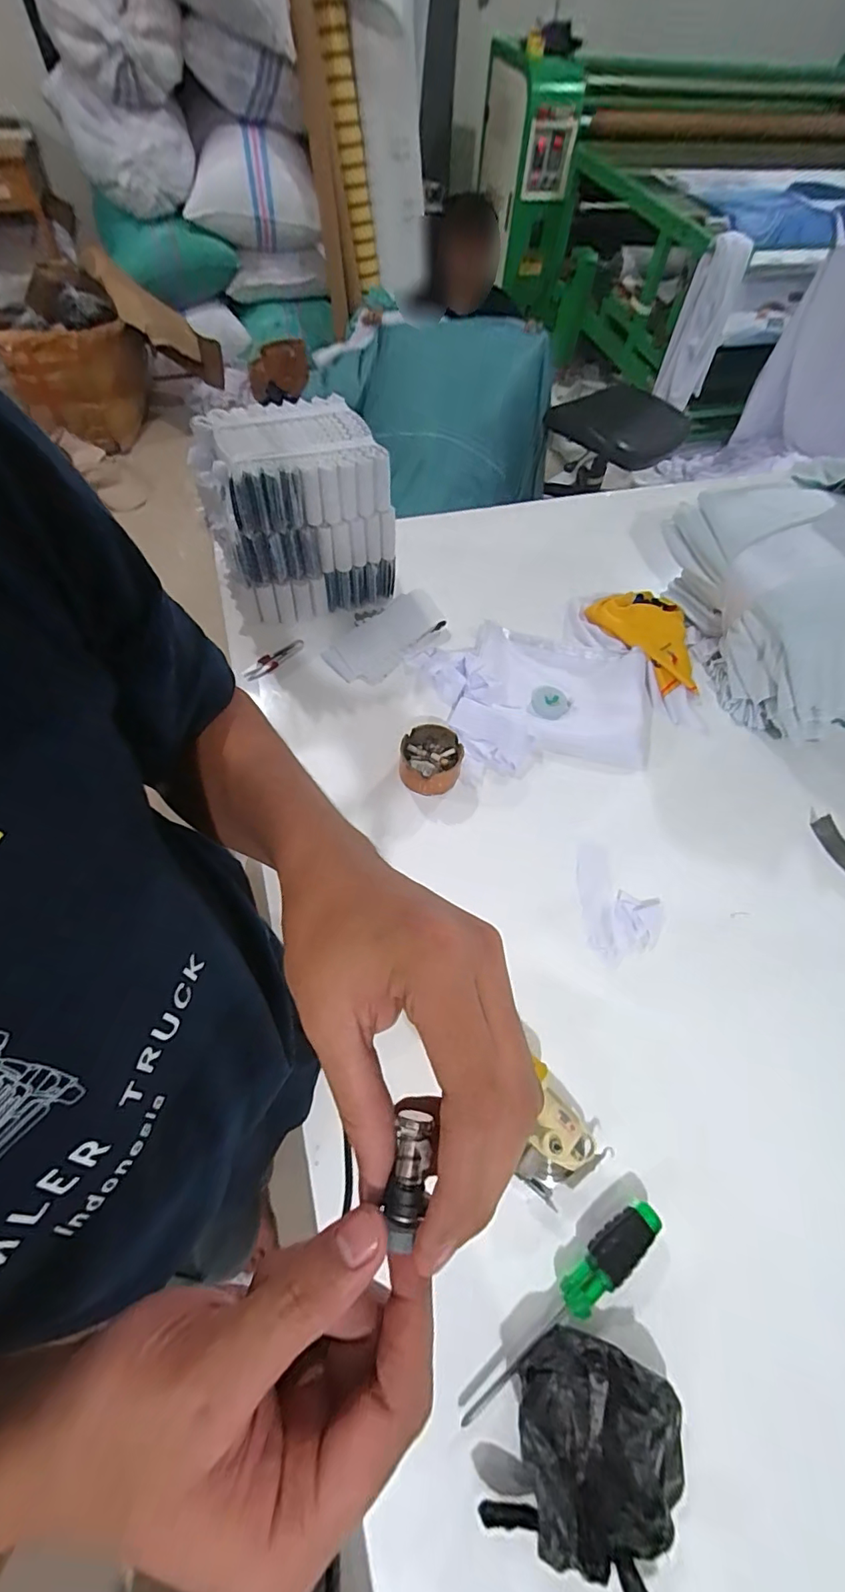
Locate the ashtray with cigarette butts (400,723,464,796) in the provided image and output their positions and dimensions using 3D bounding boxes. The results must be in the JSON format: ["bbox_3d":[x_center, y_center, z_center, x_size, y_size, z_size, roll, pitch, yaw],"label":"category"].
[{"bbox_3d":[0.011,-0.049,0.711,0.081,0.042,0.089,1,61,-1],"label":"ashtray with cigarette butts"}]

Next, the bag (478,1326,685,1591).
[{"bbox_3d":[0.135,0.514,0.397,0.139,0.055,0.136,24,62,10],"label":"bag"}]

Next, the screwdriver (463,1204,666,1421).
[{"bbox_3d":[0.123,0.441,0.455,0.218,0.025,0.034,-29,66,-16],"label":"screwdriver"}]

